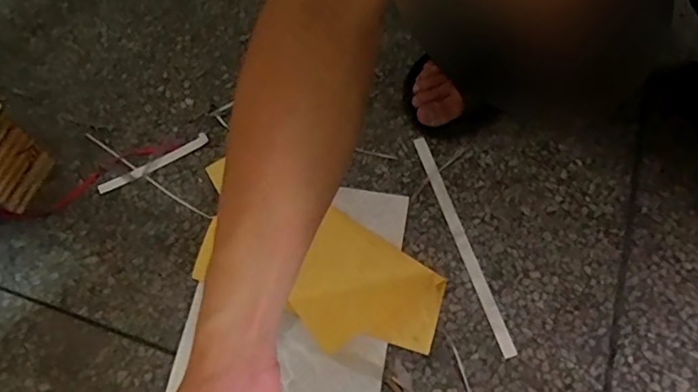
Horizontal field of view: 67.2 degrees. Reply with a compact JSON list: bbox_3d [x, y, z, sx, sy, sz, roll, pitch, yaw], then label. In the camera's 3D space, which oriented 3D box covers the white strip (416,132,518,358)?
[{"bbox_3d":[0.121,0.044,0.570,0.013,0.004,0.260,-16,65,-5],"label":"white strip"}]

